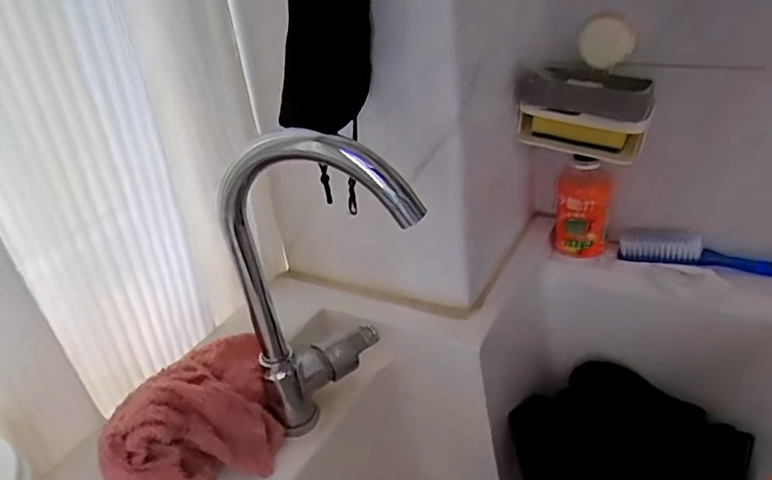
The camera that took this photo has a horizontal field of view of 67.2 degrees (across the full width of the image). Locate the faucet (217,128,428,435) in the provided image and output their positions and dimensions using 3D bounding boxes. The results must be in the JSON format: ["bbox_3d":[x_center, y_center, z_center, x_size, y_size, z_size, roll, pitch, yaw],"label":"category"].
[{"bbox_3d":[-0.043,0.045,0.514,0.169,0.310,0.066,1,33,14],"label":"faucet"}]

